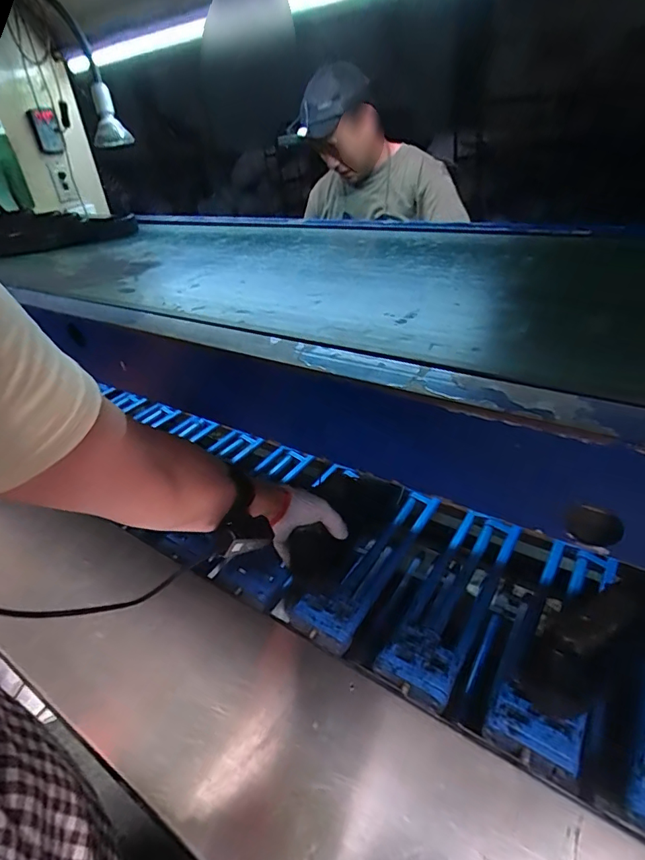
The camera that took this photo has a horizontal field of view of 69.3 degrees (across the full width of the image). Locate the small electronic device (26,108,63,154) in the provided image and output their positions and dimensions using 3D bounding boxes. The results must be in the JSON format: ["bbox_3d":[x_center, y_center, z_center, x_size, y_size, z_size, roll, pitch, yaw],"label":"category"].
[{"bbox_3d":[-0.732,-0.794,1.243,0.075,0.101,0.014,-3,34,3],"label":"small electronic device"}]

